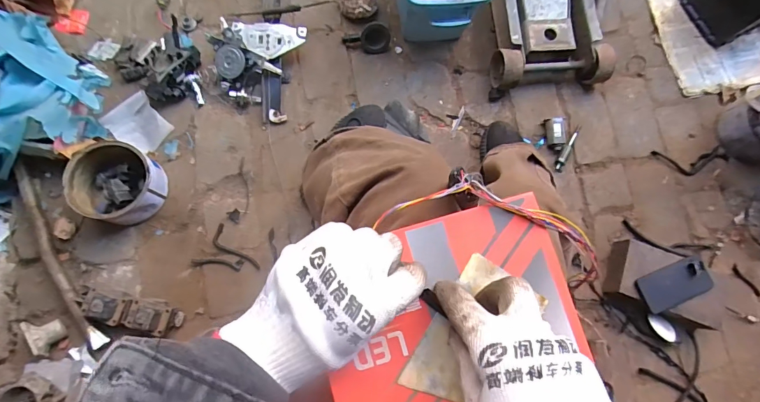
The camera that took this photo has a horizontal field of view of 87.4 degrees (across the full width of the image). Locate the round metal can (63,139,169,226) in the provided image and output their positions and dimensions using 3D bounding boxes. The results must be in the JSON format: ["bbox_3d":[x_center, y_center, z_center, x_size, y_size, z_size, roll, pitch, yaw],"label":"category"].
[{"bbox_3d":[-0.527,-0.034,0.804,0.153,0.098,0.150,1,79,-4],"label":"round metal can"}]

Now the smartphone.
[{"bbox_3d":[0.602,0.172,0.813,0.134,0.011,0.078,-25,83,4],"label":"smartphone"}]

